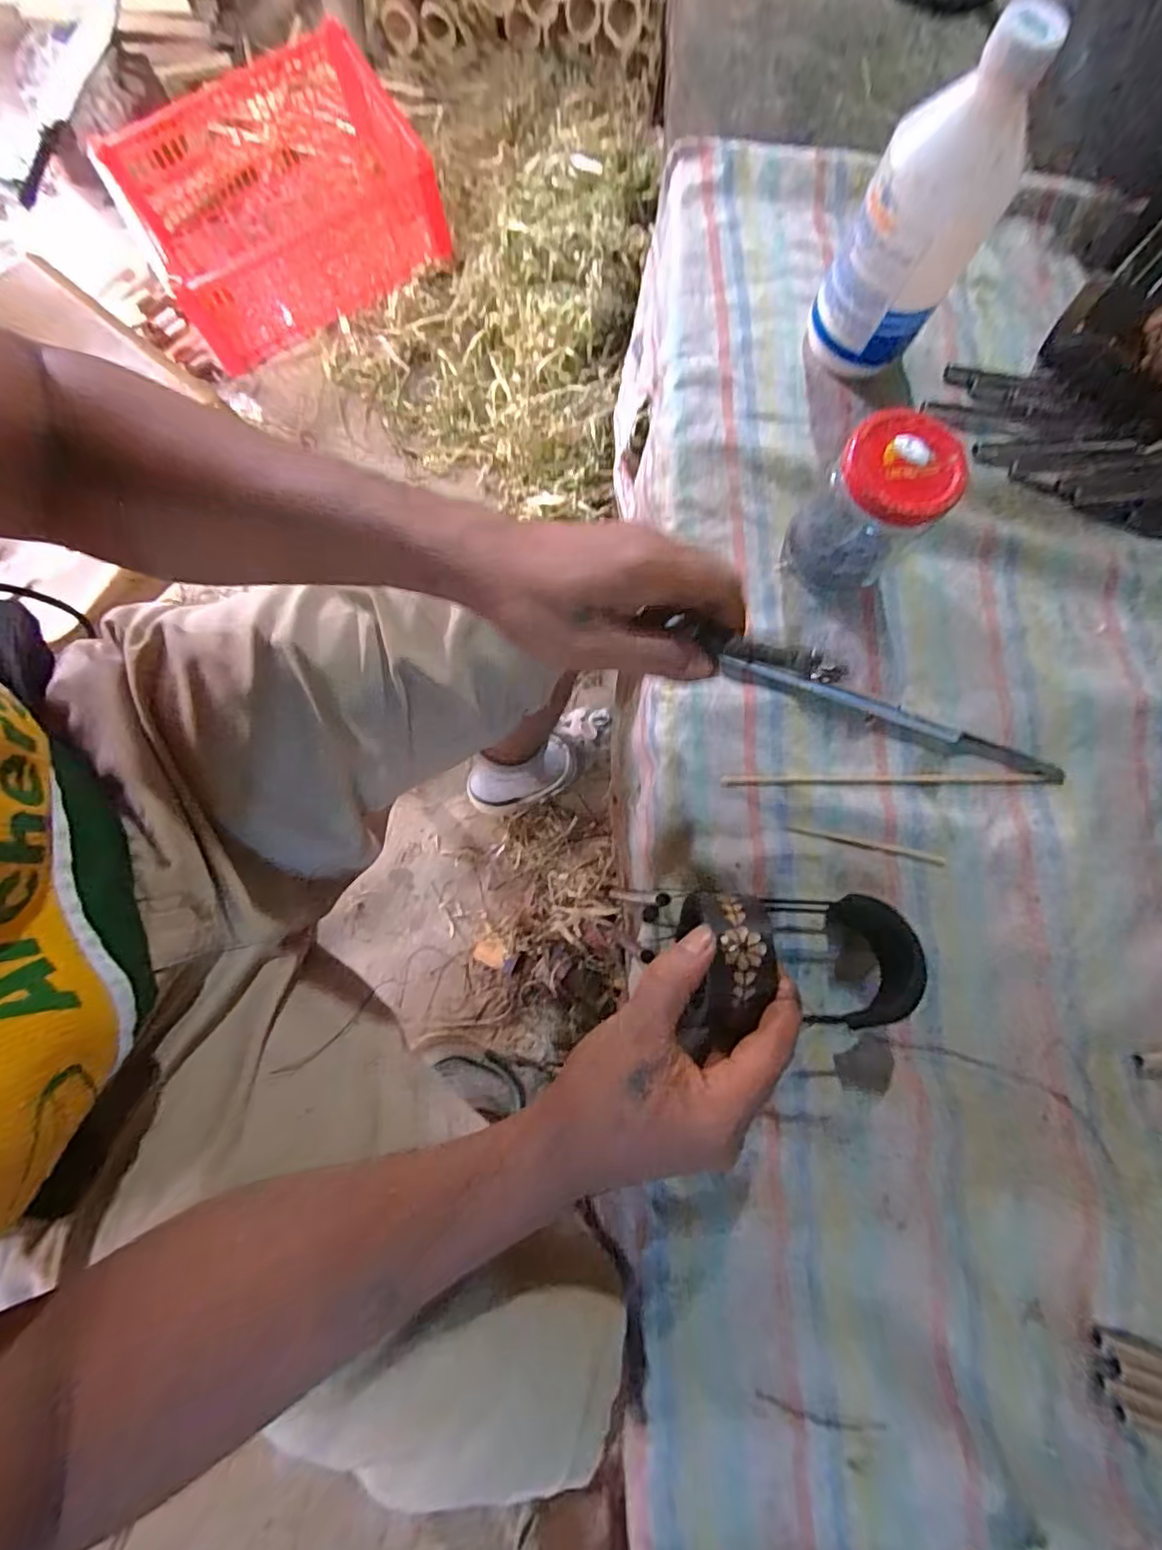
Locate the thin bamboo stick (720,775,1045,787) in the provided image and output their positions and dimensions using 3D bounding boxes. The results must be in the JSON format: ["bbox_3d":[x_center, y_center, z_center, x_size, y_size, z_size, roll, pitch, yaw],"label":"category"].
[{"bbox_3d":[0.190,0.003,0.375,0.202,0.004,0.008,0,78,-1],"label":"thin bamboo stick"}]

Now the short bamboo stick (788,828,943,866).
[{"bbox_3d":[0.176,0.042,0.367,0.097,0.004,0.006,13,78,2],"label":"short bamboo stick"}]

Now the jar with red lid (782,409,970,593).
[{"bbox_3d":[0.173,-0.157,0.357,0.066,0.092,0.061,1,79,-5],"label":"jar with red lid"}]

